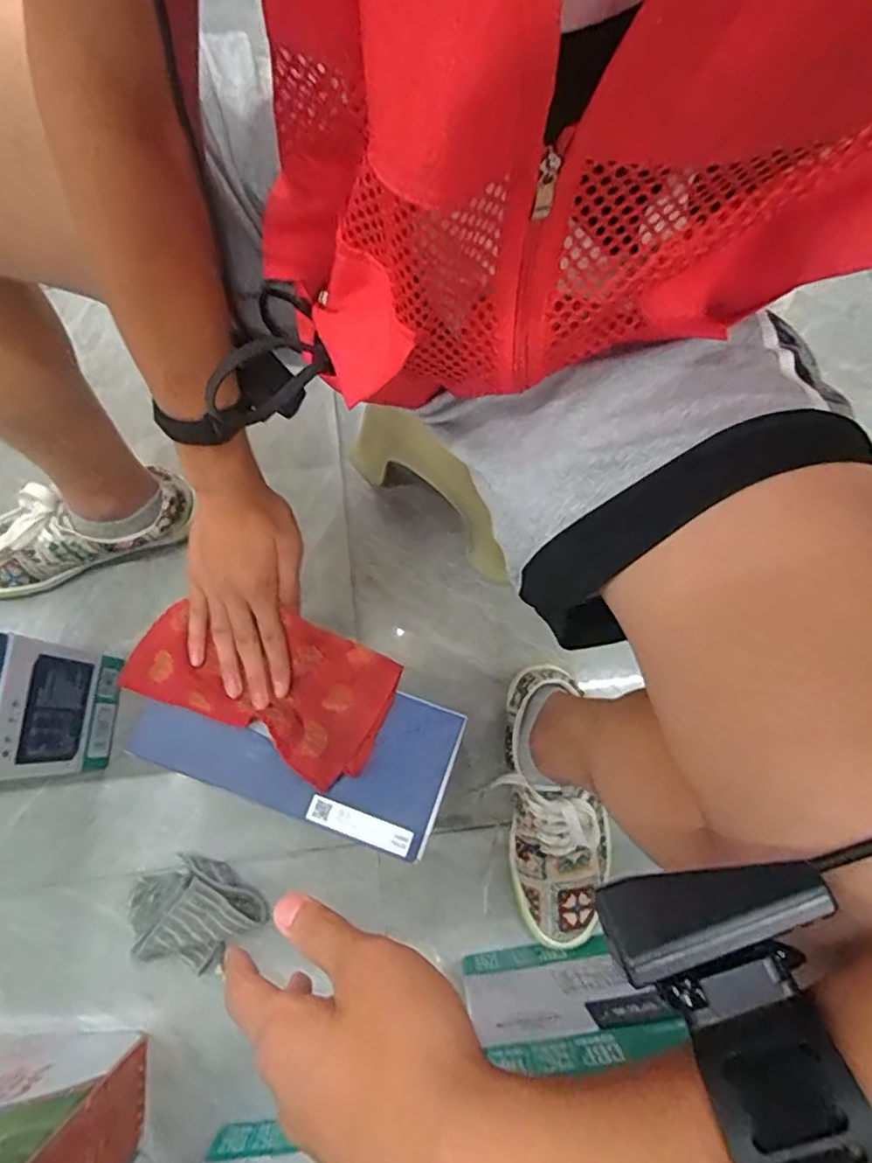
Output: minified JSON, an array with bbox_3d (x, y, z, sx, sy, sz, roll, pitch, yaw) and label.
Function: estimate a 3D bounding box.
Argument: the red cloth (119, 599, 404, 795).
[{"bbox_3d":[-0.154,0.087,0.532,0.226,0.027,0.122,15,77,4],"label":"red cloth"}]

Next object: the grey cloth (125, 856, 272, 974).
[{"bbox_3d":[-0.261,0.353,0.662,0.116,0.042,0.116,-44,81,-10],"label":"grey cloth"}]

